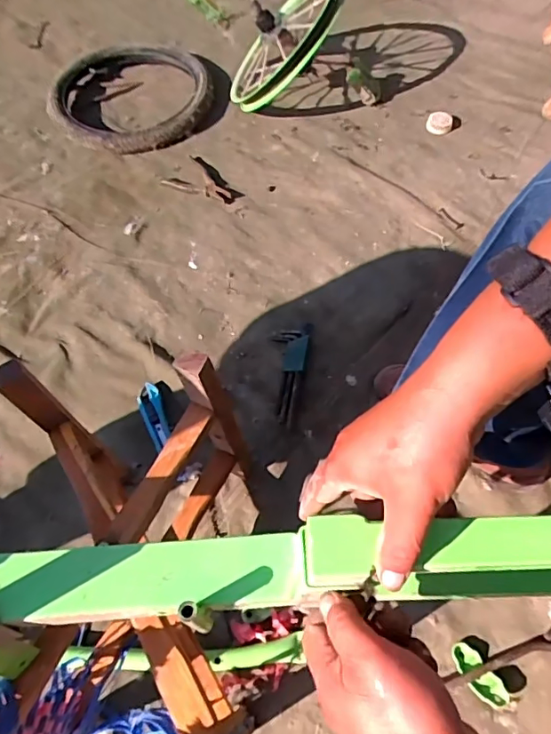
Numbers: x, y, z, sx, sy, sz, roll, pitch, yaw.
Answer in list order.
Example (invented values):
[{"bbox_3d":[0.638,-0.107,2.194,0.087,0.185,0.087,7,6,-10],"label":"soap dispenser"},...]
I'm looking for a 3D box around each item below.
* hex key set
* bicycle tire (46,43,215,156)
[{"bbox_3d":[0.015,0.003,0.795,0.057,0.017,0.181,9,61,10],"label":"hex key set"},{"bbox_3d":[-0.335,-0.622,1.136,0.361,0.082,0.357,-2,60,4],"label":"bicycle tire"}]

